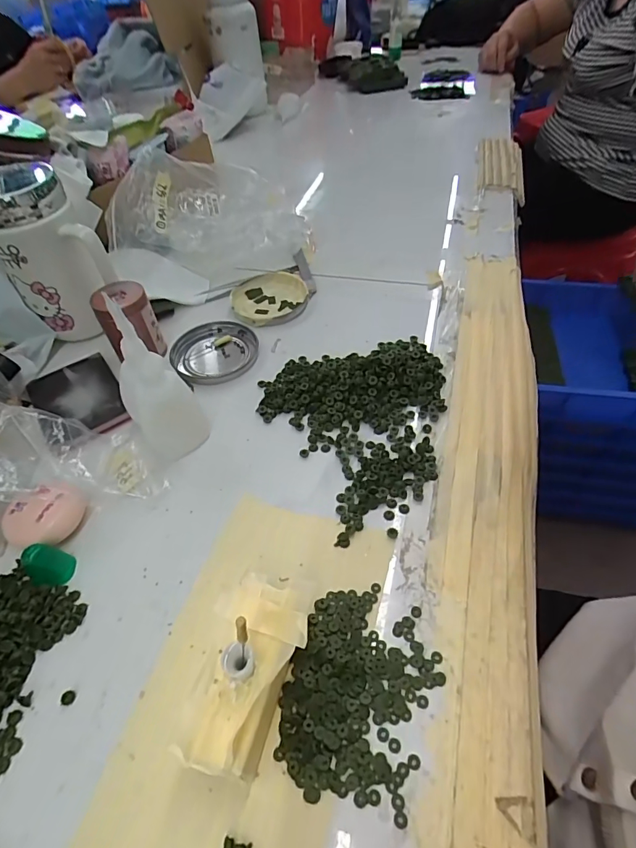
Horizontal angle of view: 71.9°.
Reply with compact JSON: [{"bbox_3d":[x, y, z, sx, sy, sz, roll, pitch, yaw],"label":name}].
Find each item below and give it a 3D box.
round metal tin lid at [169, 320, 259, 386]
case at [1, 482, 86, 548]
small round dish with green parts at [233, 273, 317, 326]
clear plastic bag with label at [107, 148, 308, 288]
[{"bbox_3d":[-0.095,-0.068,0.407,0.077,0.008,0.077,-2,50,2],"label":"round metal tin lid"},{"bbox_3d":[-0.180,0.060,0.289,0.036,0.027,0.047,28,57,25],"label":"case"},{"bbox_3d":[-0.051,-0.130,0.455,0.082,0.014,0.076,-2,50,2],"label":"small round dish with green parts"},{"bbox_3d":[-0.117,-0.236,0.492,0.195,0.092,0.130,3,50,6],"label":"clear plastic bag with label"}]

